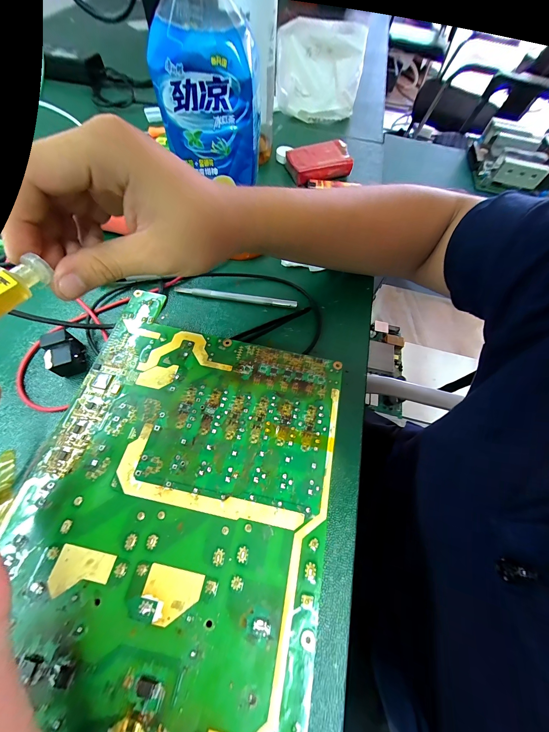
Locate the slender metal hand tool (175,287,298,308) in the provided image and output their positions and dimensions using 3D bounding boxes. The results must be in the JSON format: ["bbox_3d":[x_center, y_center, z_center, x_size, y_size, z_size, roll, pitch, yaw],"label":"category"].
[{"bbox_3d":[-0.041,-0.074,0.279,0.130,0.010,0.006,8,63,-2],"label":"slender metal hand tool"}]

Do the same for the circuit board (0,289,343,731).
[{"bbox_3d":[-0.069,0.117,0.167,0.195,0.038,0.342,14,63,1],"label":"circuit board"}]

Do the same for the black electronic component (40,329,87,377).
[{"bbox_3d":[-0.186,-0.010,0.228,0.022,0.029,0.032,-20,68,-15],"label":"black electronic component"}]

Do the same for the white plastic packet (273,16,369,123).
[{"bbox_3d":[0.070,-0.471,0.419,0.133,0.113,0.063,12,63,0],"label":"white plastic packet"}]

